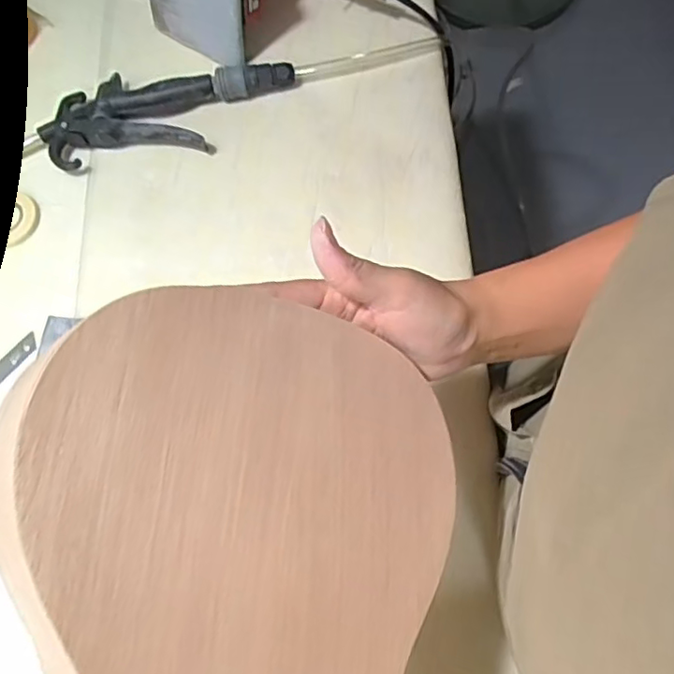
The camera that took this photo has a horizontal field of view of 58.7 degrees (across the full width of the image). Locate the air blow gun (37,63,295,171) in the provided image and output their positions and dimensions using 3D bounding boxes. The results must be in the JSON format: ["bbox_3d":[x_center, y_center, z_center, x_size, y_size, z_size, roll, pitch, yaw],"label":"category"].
[{"bbox_3d":[-0.154,-0.210,0.551,0.226,0.026,0.082,-9,70,-2],"label":"air blow gun"}]

